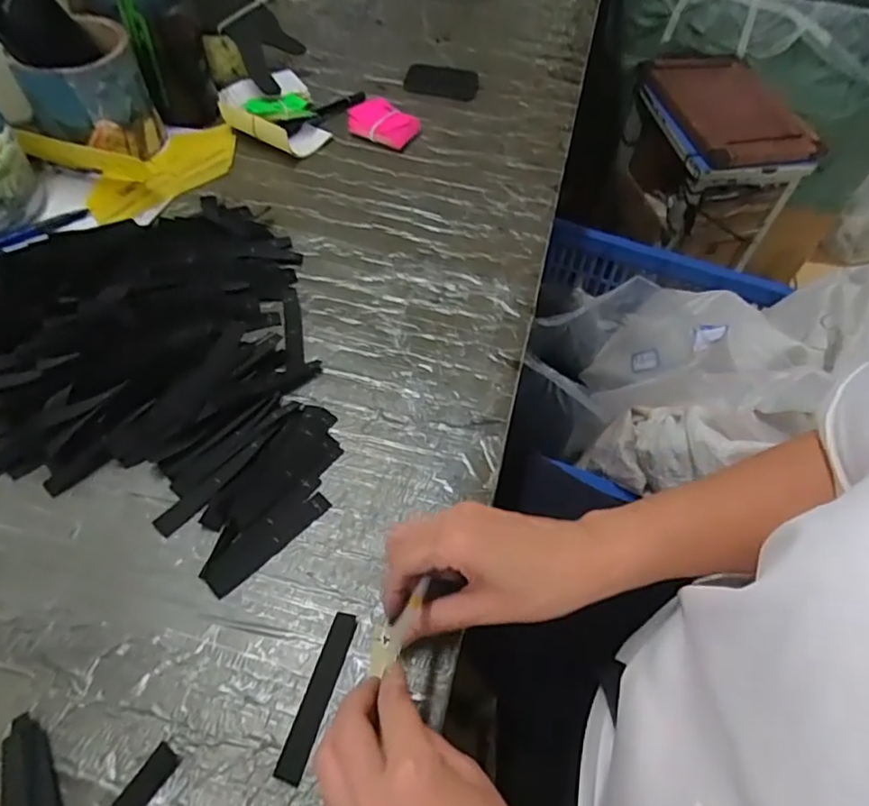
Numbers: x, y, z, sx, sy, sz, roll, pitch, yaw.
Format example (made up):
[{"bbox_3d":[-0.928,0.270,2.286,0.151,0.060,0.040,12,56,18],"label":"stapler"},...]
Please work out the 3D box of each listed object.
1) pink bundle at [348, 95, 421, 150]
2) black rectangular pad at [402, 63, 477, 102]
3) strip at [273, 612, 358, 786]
[{"bbox_3d":[-0.055,-0.316,0.673,0.077,0.023,0.060,22,56,10],"label":"pink bundle"},{"bbox_3d":[0.009,-0.399,0.749,0.090,0.004,0.073,11,56,6],"label":"black rectangular pad"},{"bbox_3d":[-0.067,0.167,0.349,0.014,0.004,0.091,16,55,6],"label":"strip"}]

